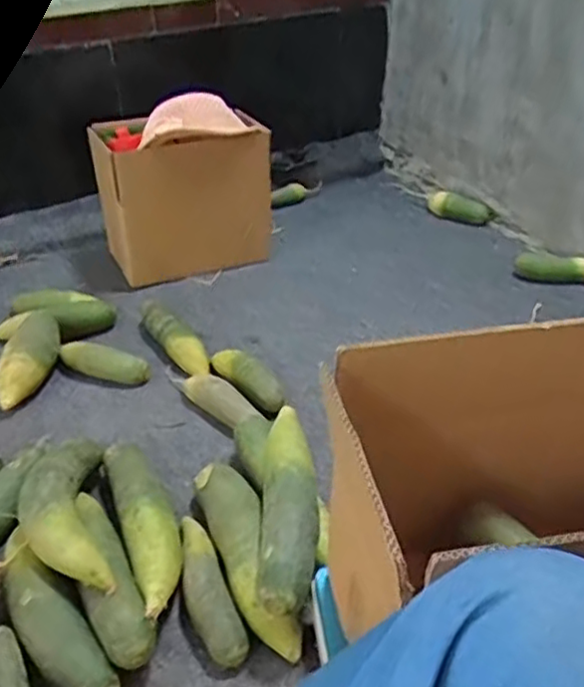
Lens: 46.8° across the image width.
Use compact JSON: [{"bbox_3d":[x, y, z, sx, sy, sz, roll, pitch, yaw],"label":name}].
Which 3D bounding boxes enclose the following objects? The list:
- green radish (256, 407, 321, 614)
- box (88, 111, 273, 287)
[{"bbox_3d":[-0.004,0.184,0.781,0.066,0.056,0.247,-1,36,0],"label":"green radish"},{"bbox_3d":[-0.216,-0.298,1.347,0.316,0.265,0.212,-12,37,-14],"label":"box"}]

